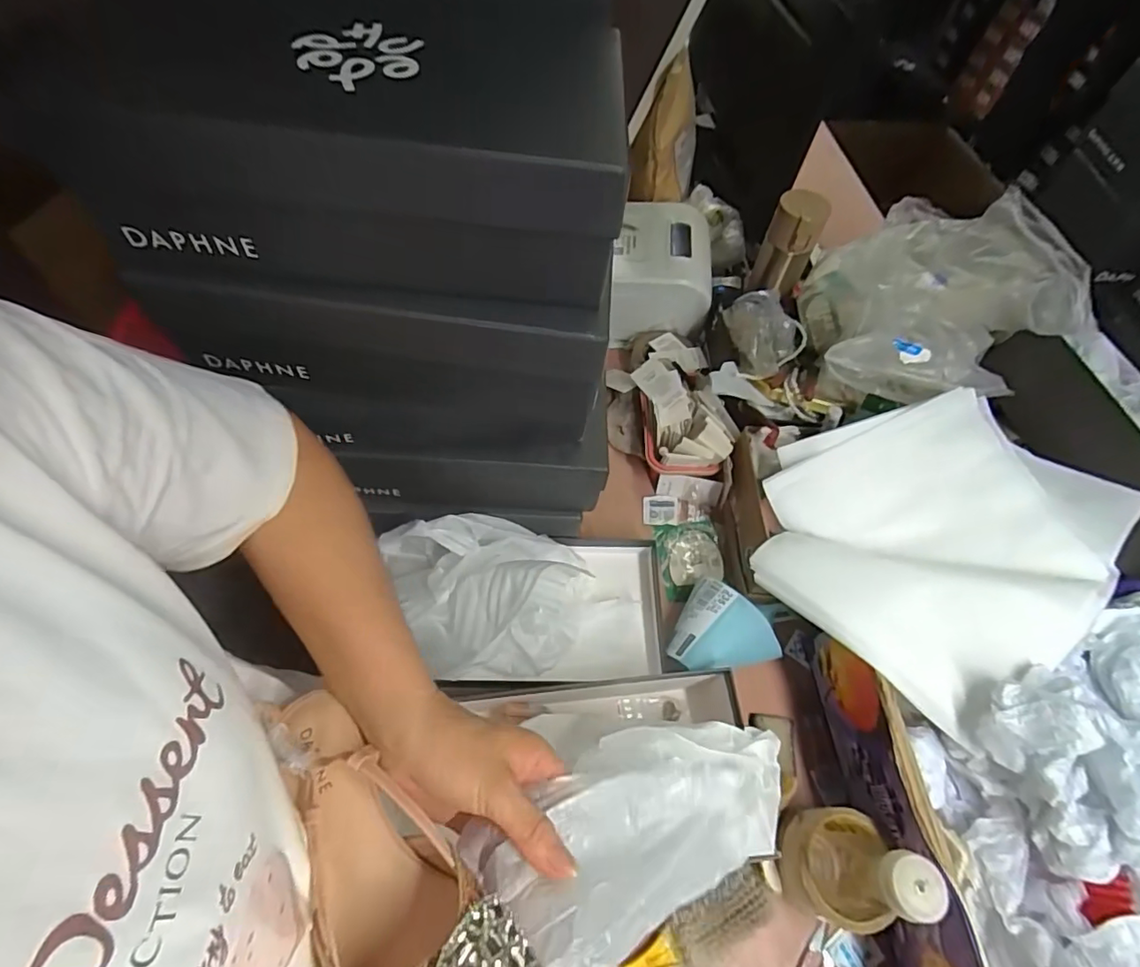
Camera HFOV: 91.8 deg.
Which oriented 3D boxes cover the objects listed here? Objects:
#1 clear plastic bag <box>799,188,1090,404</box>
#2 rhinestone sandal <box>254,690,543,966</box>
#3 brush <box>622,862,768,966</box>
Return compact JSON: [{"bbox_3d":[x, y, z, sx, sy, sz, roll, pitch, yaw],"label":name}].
[{"bbox_3d":[0.449,-0.256,0.695,0.233,0.160,0.342,19,61,6],"label":"clear plastic bag"},{"bbox_3d":[-0.094,0.201,0.277,0.081,0.058,0.232,-37,47,-22],"label":"rhinestone sandal"},{"bbox_3d":[0.081,0.407,0.478,0.218,0.036,0.056,-27,66,-18],"label":"brush"}]

